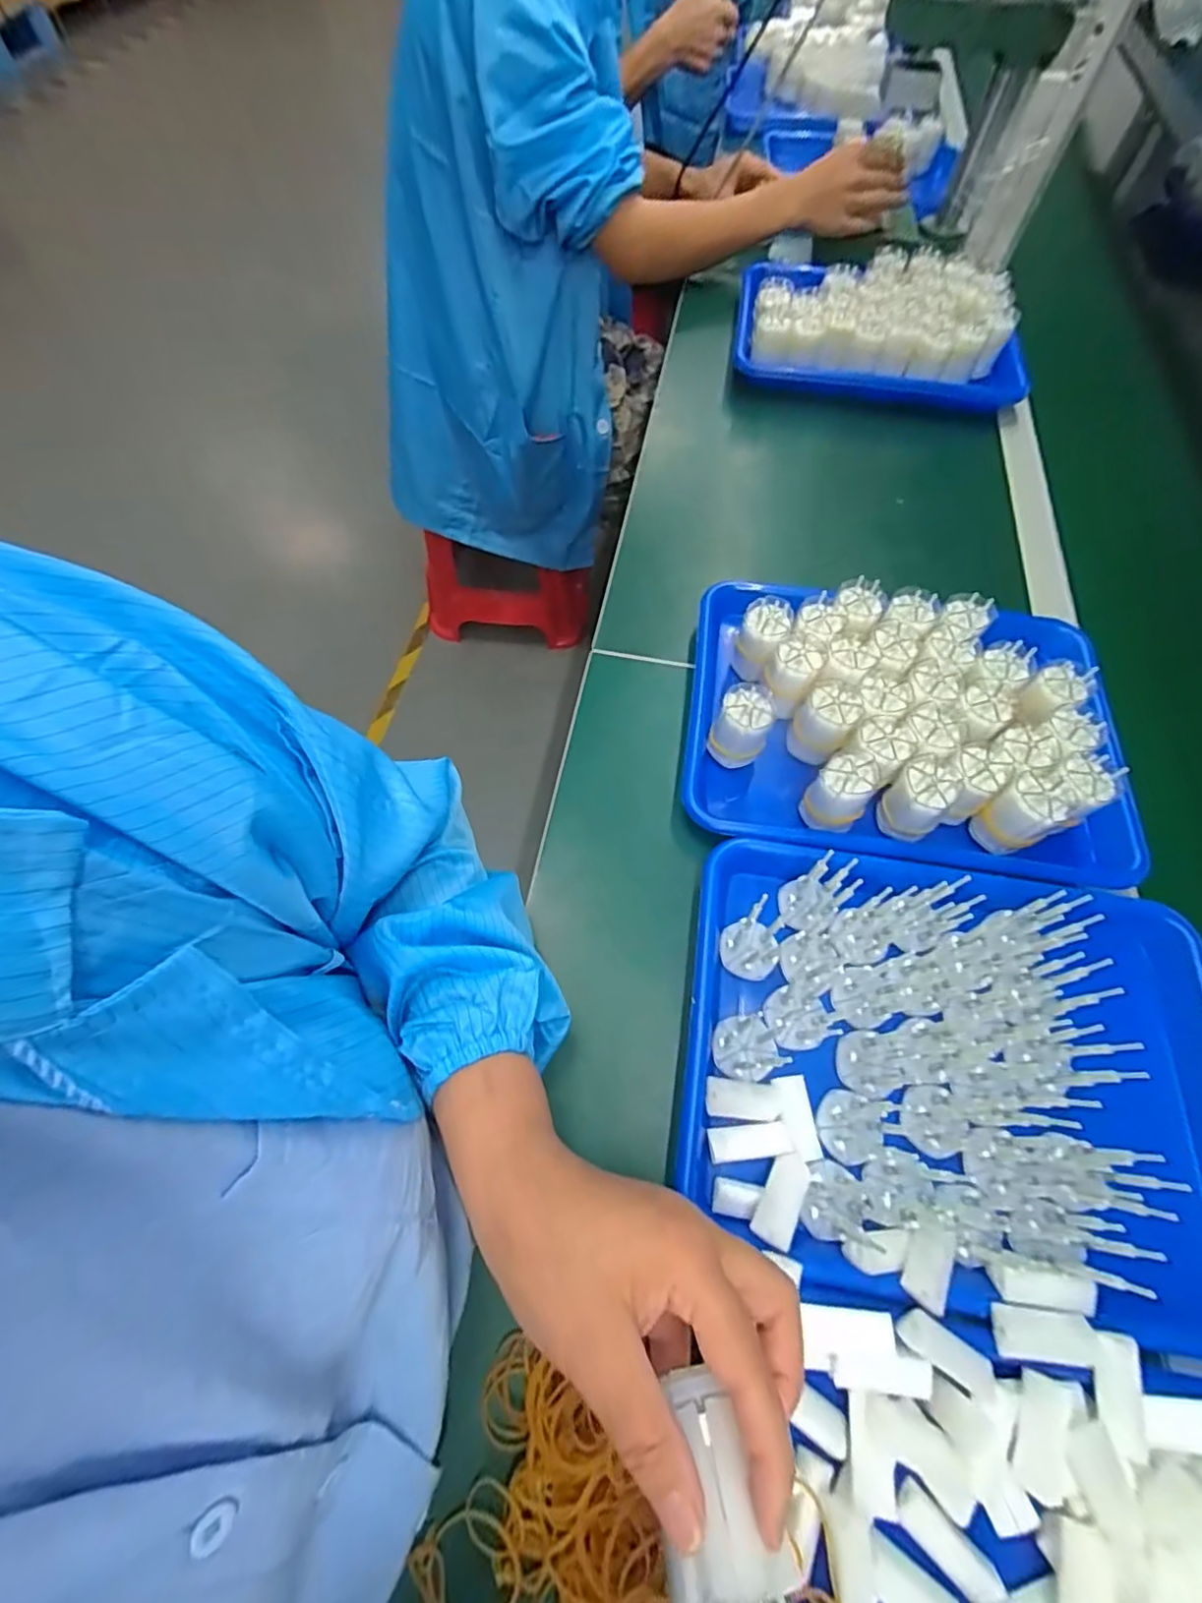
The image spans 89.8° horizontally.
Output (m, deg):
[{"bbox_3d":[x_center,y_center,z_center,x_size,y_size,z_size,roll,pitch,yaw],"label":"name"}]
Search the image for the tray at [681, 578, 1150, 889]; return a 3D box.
[{"bbox_3d":[0.233,-0.066,0.473,0.322,0.076,0.236,9,63,1],"label":"tray"}]

